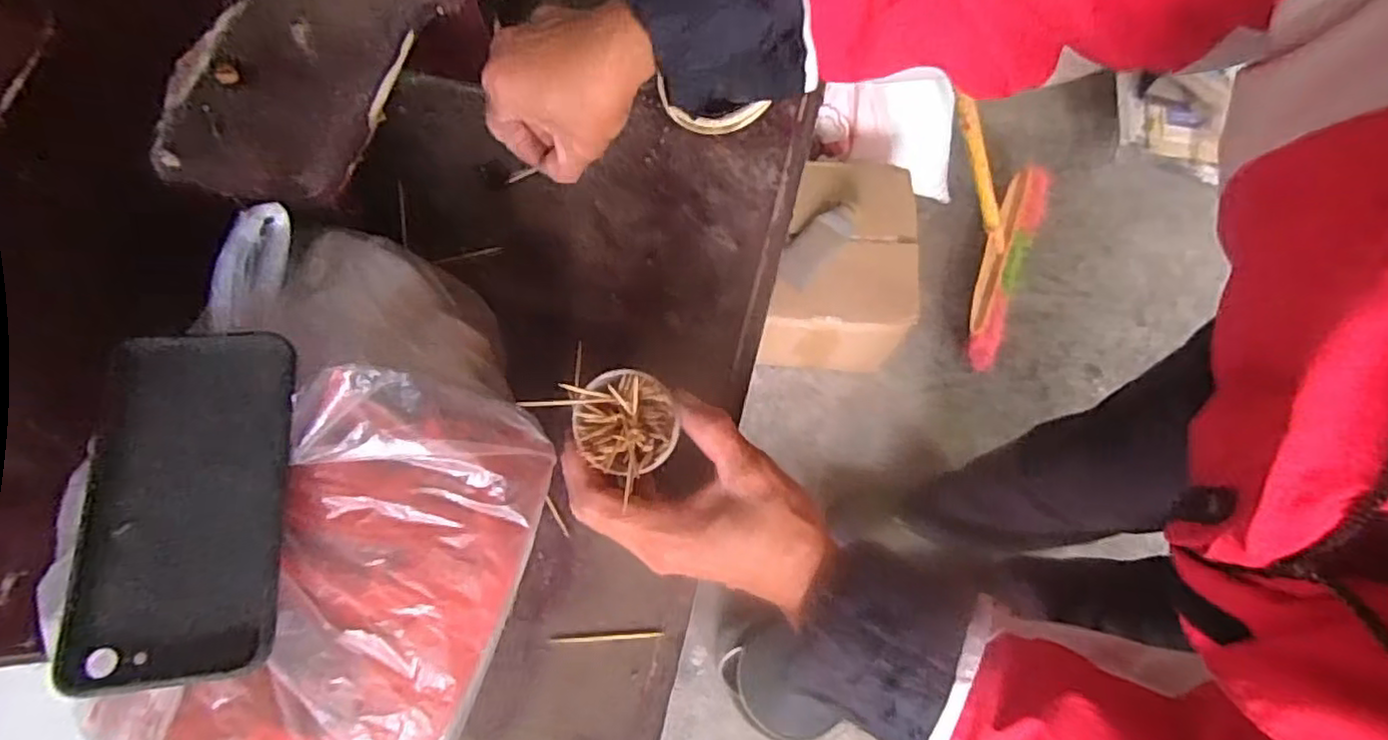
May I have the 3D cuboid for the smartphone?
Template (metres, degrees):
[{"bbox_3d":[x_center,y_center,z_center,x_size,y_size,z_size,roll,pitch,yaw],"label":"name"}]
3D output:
[{"bbox_3d":[-0.207,0.050,0.277,0.069,0.006,0.145,-3,65,-18],"label":"smartphone"}]

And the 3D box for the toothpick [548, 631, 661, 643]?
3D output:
[{"bbox_3d":[-0.048,0.146,0.368,0.062,0.004,0.004,-3,73,-1],"label":"toothpick"}]

